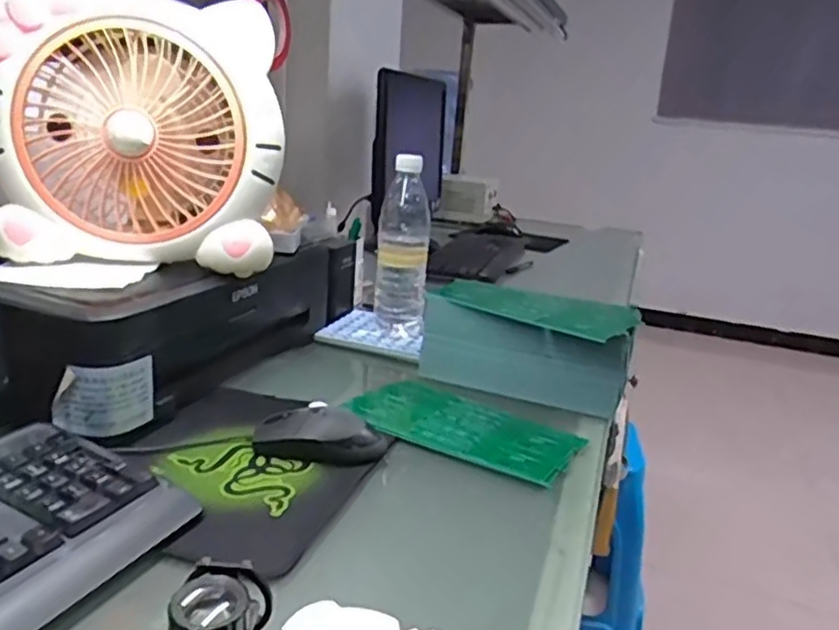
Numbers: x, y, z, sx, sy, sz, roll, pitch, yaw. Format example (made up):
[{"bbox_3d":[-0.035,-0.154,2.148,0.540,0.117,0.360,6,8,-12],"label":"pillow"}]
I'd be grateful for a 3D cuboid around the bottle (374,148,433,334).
[{"bbox_3d":[-0.020,-0.091,0.872,0.064,0.213,0.061,3,17,-5],"label":"bottle"}]

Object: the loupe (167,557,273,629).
[{"bbox_3d":[-0.104,0.164,0.358,0.043,0.056,0.061,5,17,2],"label":"loupe"}]

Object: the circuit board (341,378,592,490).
[{"bbox_3d":[0.045,0.107,0.679,0.220,0.008,0.133,14,19,27],"label":"circuit board"}]

